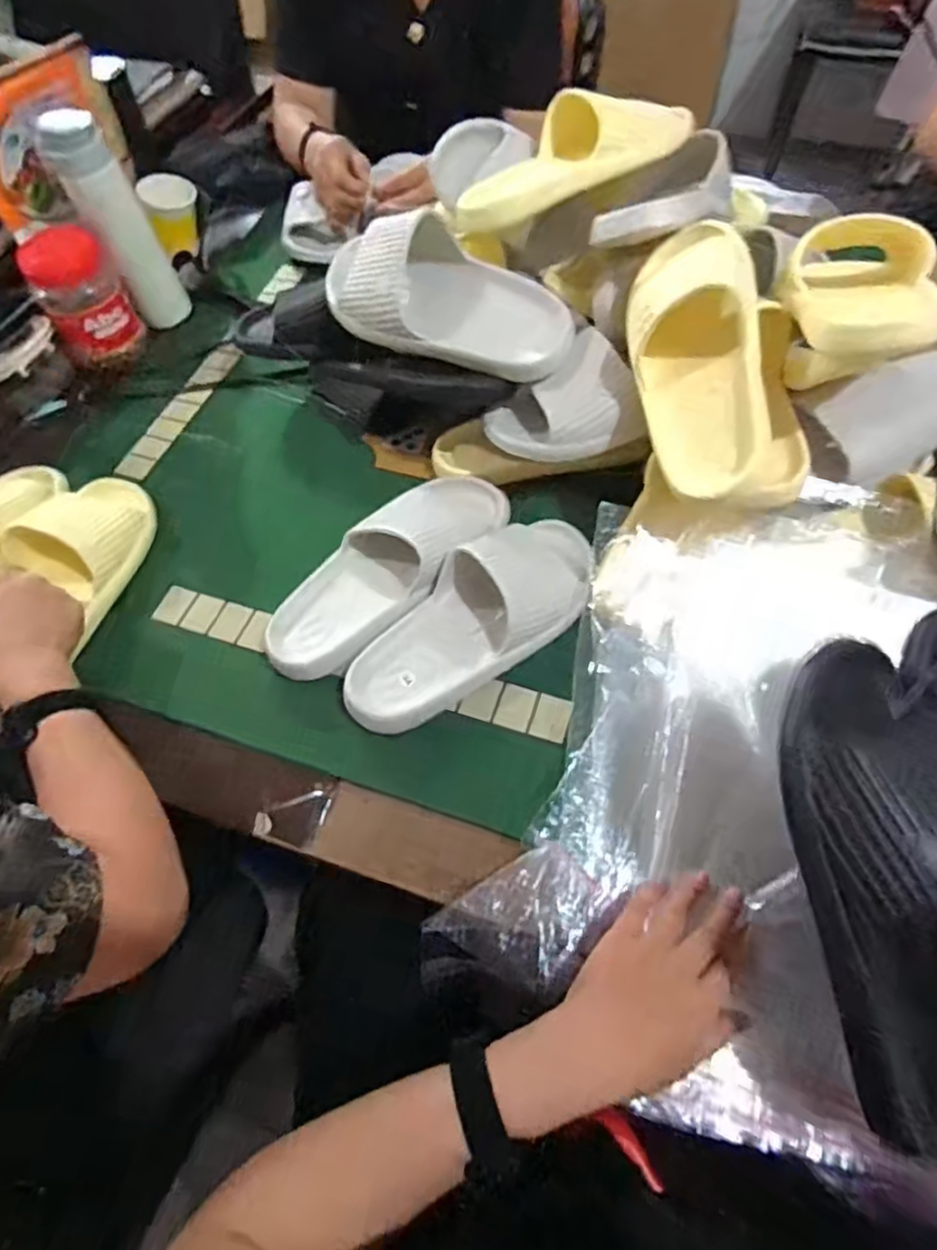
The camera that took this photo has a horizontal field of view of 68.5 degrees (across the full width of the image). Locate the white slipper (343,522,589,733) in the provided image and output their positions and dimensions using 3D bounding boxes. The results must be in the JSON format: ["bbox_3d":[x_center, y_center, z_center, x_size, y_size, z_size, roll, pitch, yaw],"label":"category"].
[{"bbox_3d":[0.006,-0.012,0.595,0.258,0.059,0.112,-37,64,-18],"label":"white slipper"}]

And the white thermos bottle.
[{"bbox_3d":[-0.417,-0.476,0.831,0.074,0.243,0.070,-20,60,-10],"label":"white thermos bottle"}]

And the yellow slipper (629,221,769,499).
[{"bbox_3d":[0.186,-0.220,0.564,0.095,0.064,0.249,-4,82,0],"label":"yellow slipper"}]

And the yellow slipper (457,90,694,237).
[{"bbox_3d":[0.093,-0.434,0.636,0.237,0.060,0.090,-26,61,3],"label":"yellow slipper"}]

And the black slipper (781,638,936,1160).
[{"bbox_3d":[0.229,0.138,0.360,0.107,0.065,0.254,-3,81,0],"label":"black slipper"}]

